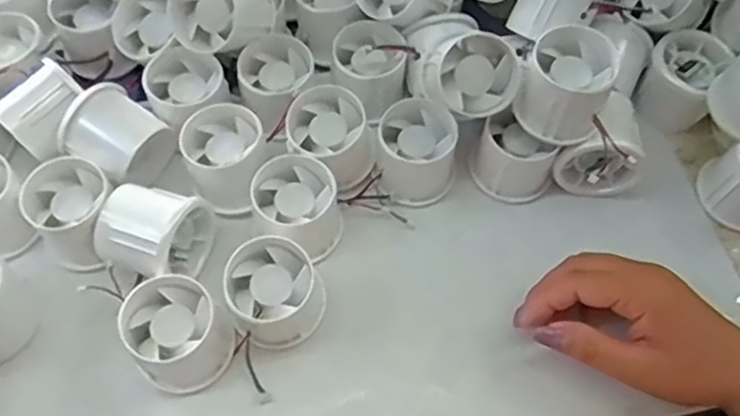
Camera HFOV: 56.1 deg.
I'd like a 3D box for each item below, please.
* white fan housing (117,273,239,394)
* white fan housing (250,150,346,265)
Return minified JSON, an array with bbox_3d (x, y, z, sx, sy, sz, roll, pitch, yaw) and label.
[{"bbox_3d":[-0.110,0.075,0.403,0.055,0.053,0.052,1,62,-2],"label":"white fan housing"},{"bbox_3d":[-0.044,0.001,0.440,0.052,0.047,0.053,1,62,-2],"label":"white fan housing"}]

